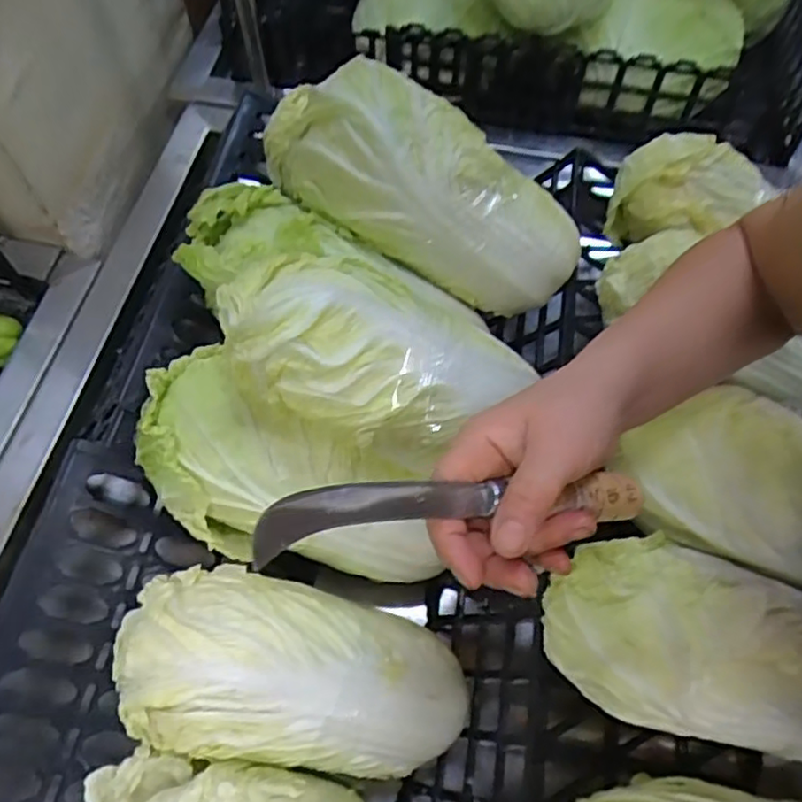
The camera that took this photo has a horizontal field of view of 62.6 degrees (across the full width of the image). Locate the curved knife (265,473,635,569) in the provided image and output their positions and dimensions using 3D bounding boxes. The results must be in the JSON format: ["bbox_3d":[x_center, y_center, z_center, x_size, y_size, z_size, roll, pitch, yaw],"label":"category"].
[{"bbox_3d":[0.032,0.048,0.293,0.195,0.013,0.024,1,60,-26],"label":"curved knife"}]

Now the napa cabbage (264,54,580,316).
[{"bbox_3d":[0.017,-0.151,0.504,0.249,0.130,0.092,27,63,-16],"label":"napa cabbage"}]

